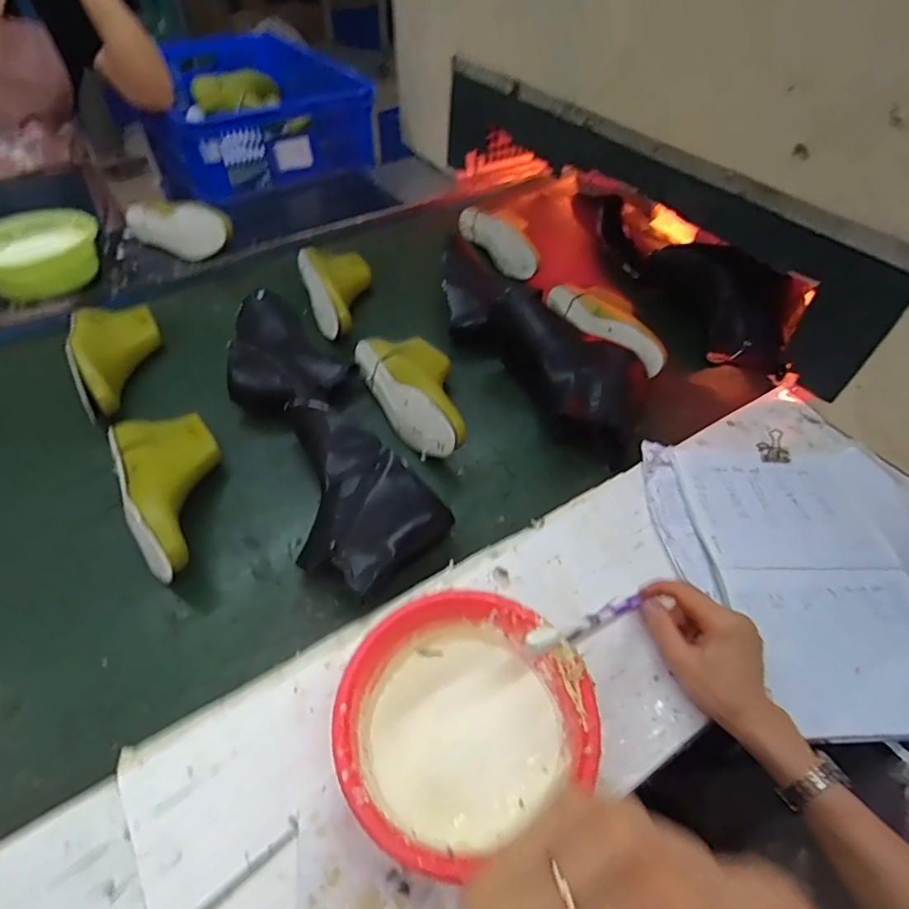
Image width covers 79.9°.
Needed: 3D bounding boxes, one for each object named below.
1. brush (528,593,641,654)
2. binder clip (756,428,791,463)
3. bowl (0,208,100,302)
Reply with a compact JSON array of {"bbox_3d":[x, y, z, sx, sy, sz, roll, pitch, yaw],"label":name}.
[{"bbox_3d":[0.113,0.144,0.467,0.155,0.013,0.016,-2,40,-45],"label":"brush"},{"bbox_3d":[0.390,-0.010,0.659,0.030,0.021,0.041,9,50,6],"label":"binder clip"},{"bbox_3d":[-0.699,-0.342,0.913,0.195,0.076,0.236,-19,53,-17],"label":"bowl"}]

